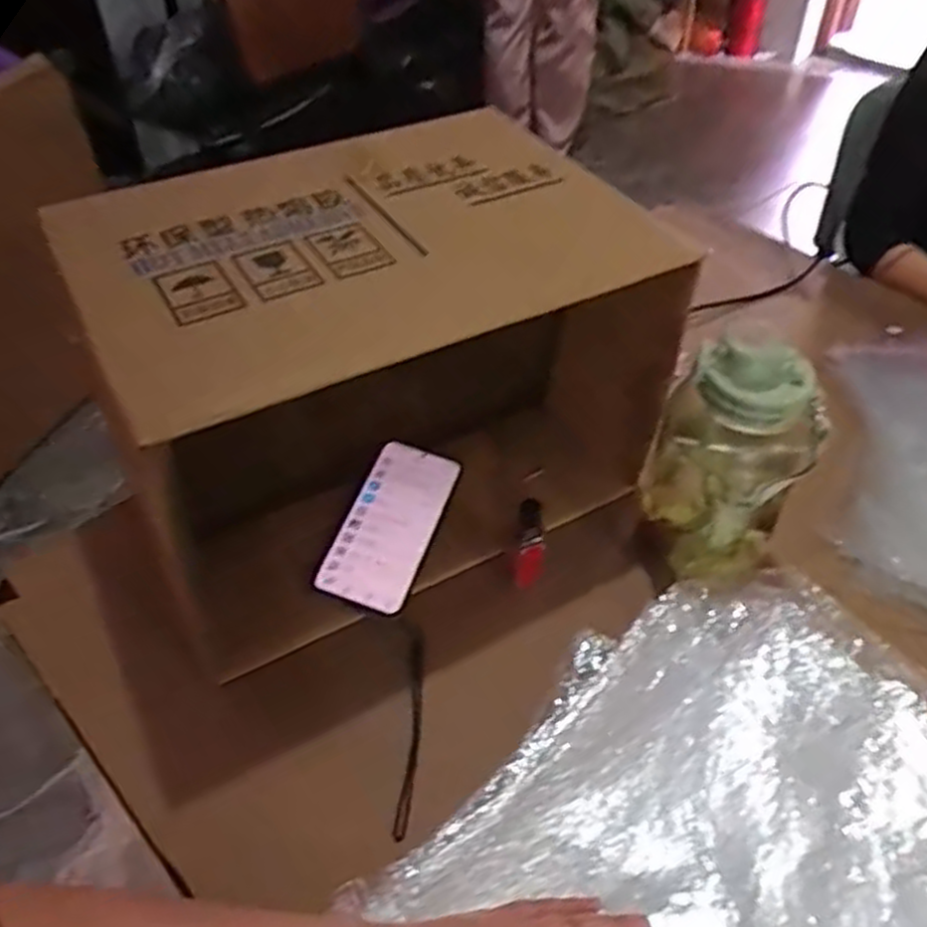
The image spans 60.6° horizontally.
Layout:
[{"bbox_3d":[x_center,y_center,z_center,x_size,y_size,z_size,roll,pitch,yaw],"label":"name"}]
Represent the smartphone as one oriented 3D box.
[{"bbox_3d":[-0.060,0.049,0.653,0.074,0.012,0.152,21,53,4],"label":"smartphone"}]

